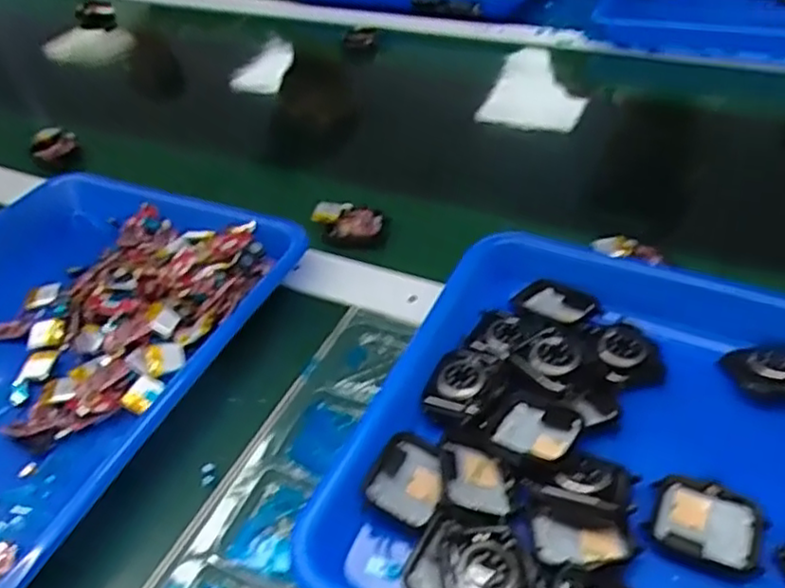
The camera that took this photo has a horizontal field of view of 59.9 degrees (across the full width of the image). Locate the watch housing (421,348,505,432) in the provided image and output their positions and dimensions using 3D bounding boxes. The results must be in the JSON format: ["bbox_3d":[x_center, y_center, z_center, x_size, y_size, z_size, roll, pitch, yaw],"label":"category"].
[{"bbox_3d":[0.037,0.047,0.346,0.038,0.011,0.051,14,47,22],"label":"watch housing"}]

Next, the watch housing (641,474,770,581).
[{"bbox_3d":[0.134,0.098,0.291,0.045,0.006,0.037,16,48,23],"label":"watch housing"}]

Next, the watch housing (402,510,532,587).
[{"bbox_3d":[0.033,0.114,0.278,0.050,0.016,0.040,13,47,21],"label":"watch housing"}]

